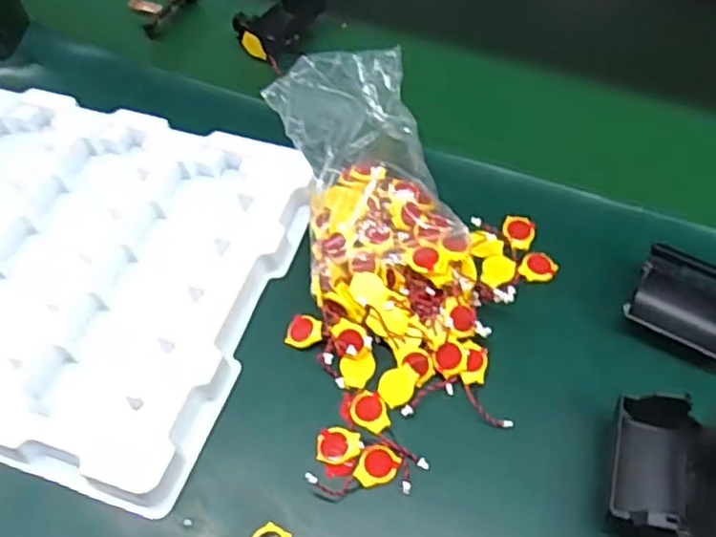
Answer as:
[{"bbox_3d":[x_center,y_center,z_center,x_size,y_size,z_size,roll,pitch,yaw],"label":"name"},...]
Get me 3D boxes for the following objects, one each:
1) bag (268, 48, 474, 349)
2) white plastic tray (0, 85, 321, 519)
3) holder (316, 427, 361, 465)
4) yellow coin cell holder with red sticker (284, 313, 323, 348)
[{"bbox_3d":[0.008,-0.046,0.420,0.097,0.058,0.198,-14,72,-9],"label":"bag"},{"bbox_3d":[-0.258,-0.025,0.443,0.417,0.028,0.245,15,57,12],"label":"white plastic tray"},{"bbox_3d":[-0.011,0.096,0.361,0.023,0.004,0.019,-2,55,1],"label":"holder"},{"bbox_3d":[-0.032,0.038,0.396,0.022,0.004,0.020,-5,67,11],"label":"yellow coin cell holder with red sticker"}]

